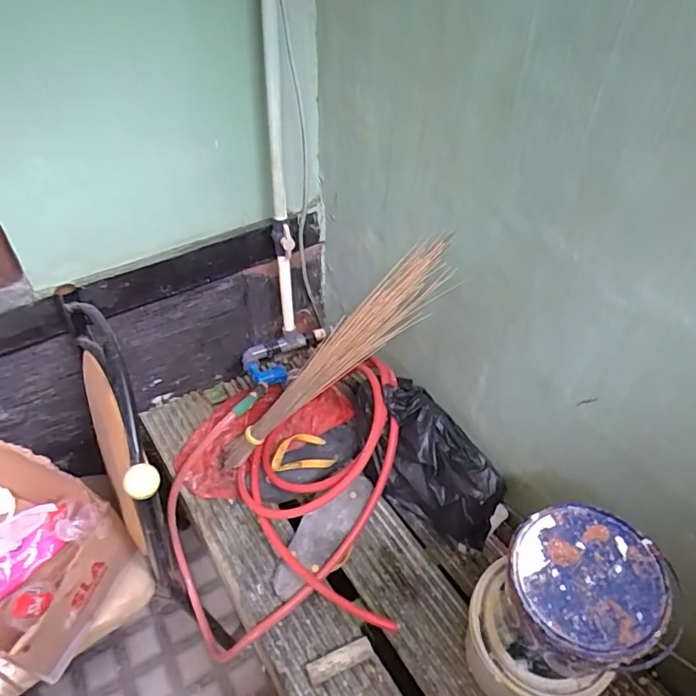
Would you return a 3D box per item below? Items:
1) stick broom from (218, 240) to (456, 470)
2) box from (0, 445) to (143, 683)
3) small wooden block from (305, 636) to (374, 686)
[{"bbox_3d":[-0.040,0.038,0.917,0.090,0.607,0.060,25,33,-39],"label":"stick broom"},{"bbox_3d":[-0.609,0.341,0.893,0.415,0.191,0.284,15,49,12],"label":"box"},{"bbox_3d":[-0.012,0.494,0.815,0.106,0.030,0.030,-17,50,-16],"label":"small wooden block"}]

